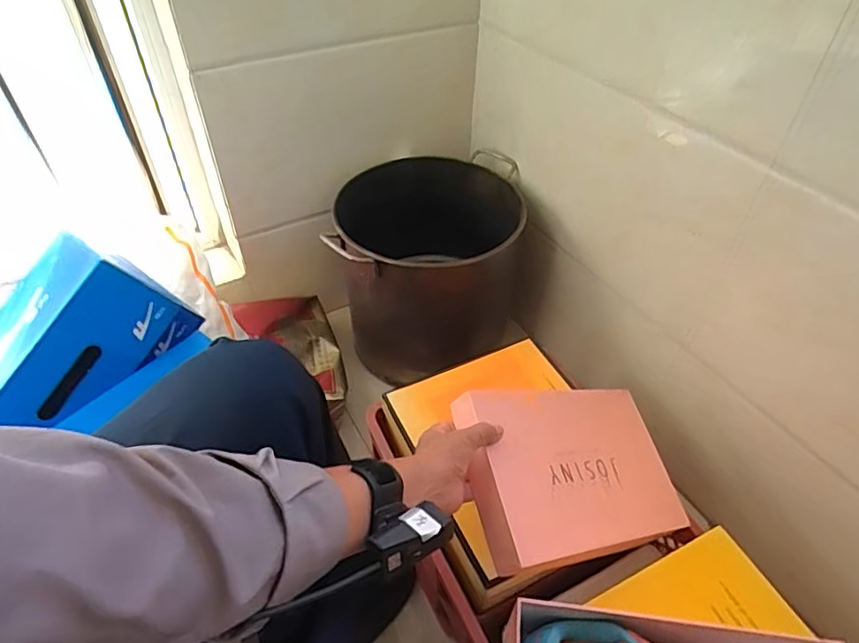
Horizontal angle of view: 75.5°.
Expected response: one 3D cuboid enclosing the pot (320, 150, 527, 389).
[{"bbox_3d":[0.002,-0.108,1.030,0.320,0.261,0.293,0,45,0],"label":"pot"}]

